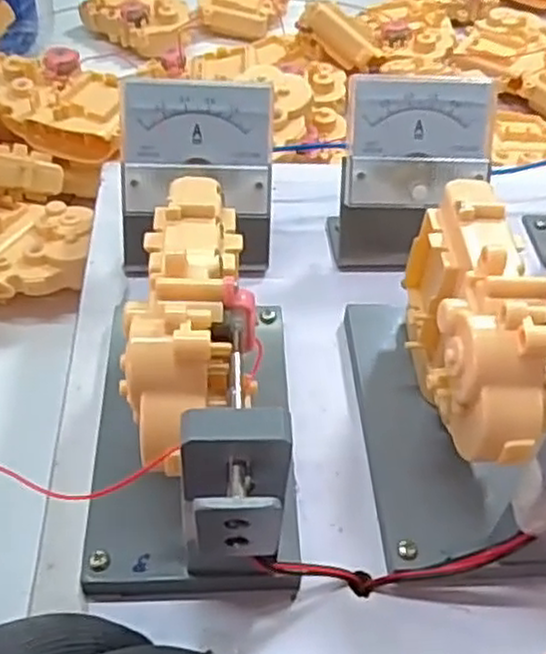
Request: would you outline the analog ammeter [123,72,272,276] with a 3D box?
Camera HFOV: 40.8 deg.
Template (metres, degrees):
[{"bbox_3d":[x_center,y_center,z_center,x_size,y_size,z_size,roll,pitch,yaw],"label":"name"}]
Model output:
[{"bbox_3d":[-0.032,-0.061,0.317,0.064,0.075,0.040,-1,47,-5],"label":"analog ammeter"}]

